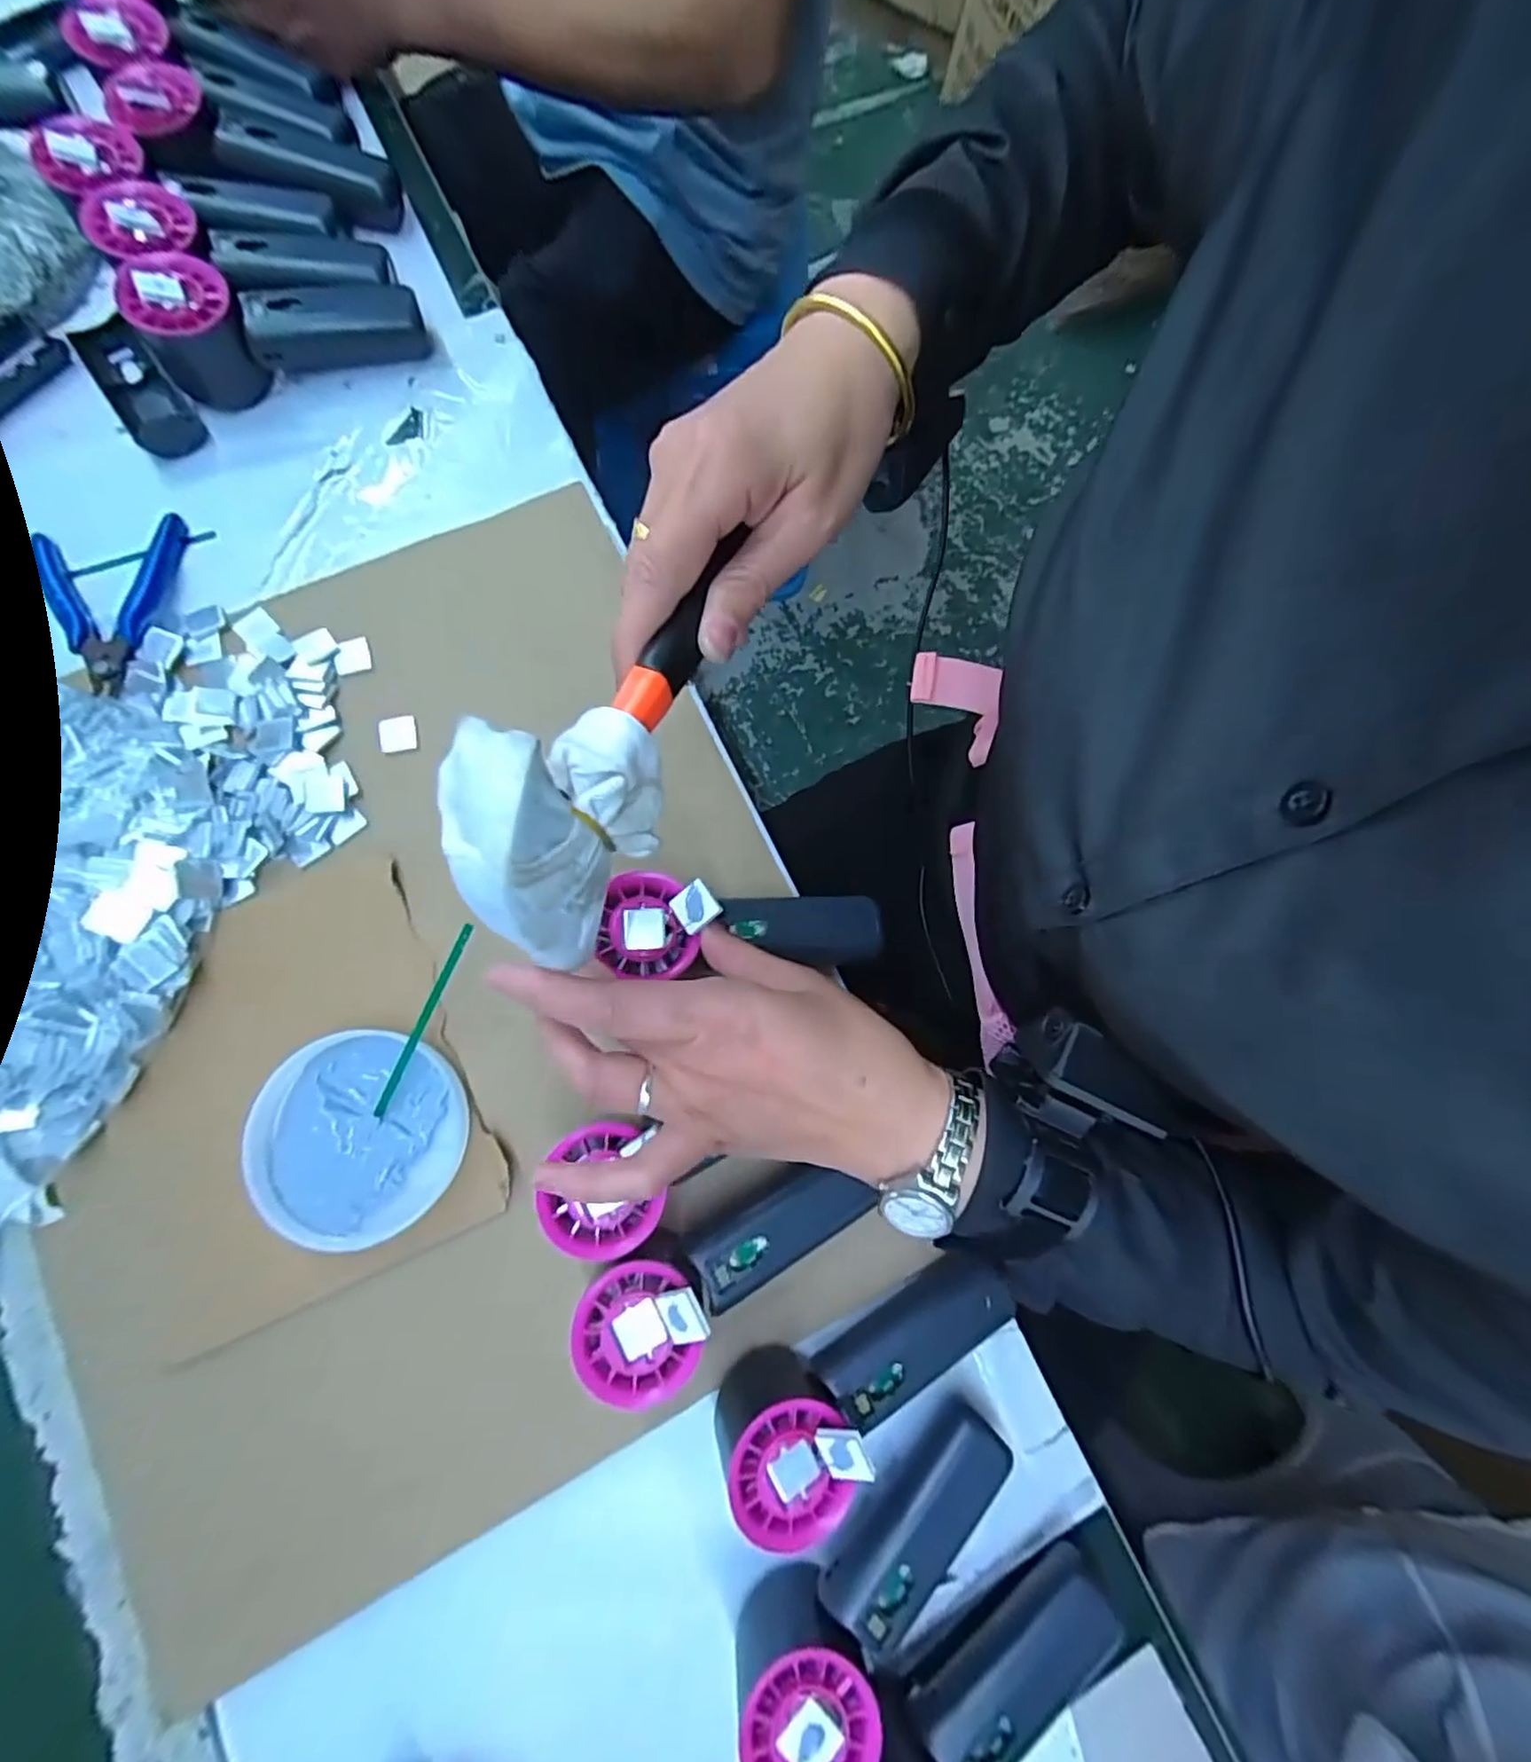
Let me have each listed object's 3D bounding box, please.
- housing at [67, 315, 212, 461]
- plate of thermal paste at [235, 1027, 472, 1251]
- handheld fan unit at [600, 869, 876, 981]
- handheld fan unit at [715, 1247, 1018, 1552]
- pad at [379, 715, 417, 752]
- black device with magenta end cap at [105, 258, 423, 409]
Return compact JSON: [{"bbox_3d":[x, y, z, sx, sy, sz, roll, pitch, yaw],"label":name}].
[{"bbox_3d":[-0.399,-0.316,0.416,0.039,0.017,0.119,-35,83,-8],"label":"housing"},{"bbox_3d":[-0.205,0.126,0.327,0.096,0.016,0.098,0,79,-2],"label":"plate of thermal paste"},{"bbox_3d":[-0.009,0.022,0.336,0.142,0.029,0.047,4,77,-22],"label":"handheld fan unit"},{"bbox_3d":[0.050,0.235,0.313,0.154,0.064,0.060,-26,79,-20],"label":"handheld fan unit"},{"bbox_3d":[-0.215,-0.086,0.383,0.020,0.004,0.020,-10,80,-4],"label":"pad"},{"bbox_3d":[-0.301,-0.348,0.415,0.156,0.061,0.051,-20,79,-18],"label":"black device with magenta end cap"}]

